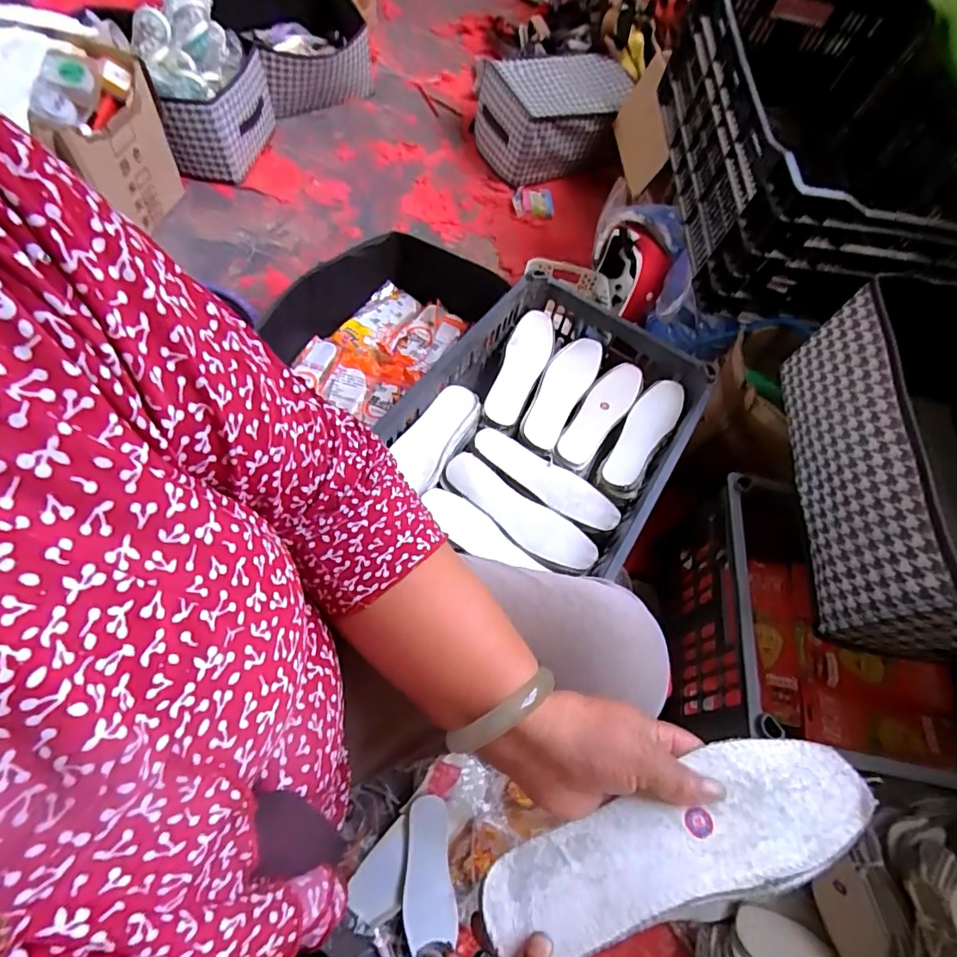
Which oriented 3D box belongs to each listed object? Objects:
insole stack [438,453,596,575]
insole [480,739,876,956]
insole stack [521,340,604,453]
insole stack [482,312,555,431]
[{"bbox_3d":[0.051,0.046,0.687,0.229,0.026,0.079,35,66,14],"label":"insole stack"},{"bbox_3d":[0.116,0.208,0.298,0.229,0.006,0.068,-13,41,-8],"label":"insole"},{"bbox_3d":[0.125,-0.129,0.826,0.074,0.057,0.228,27,64,10],"label":"insole stack"},{"bbox_3d":[0.062,-0.171,0.815,0.065,0.036,0.227,22,63,8],"label":"insole stack"}]

